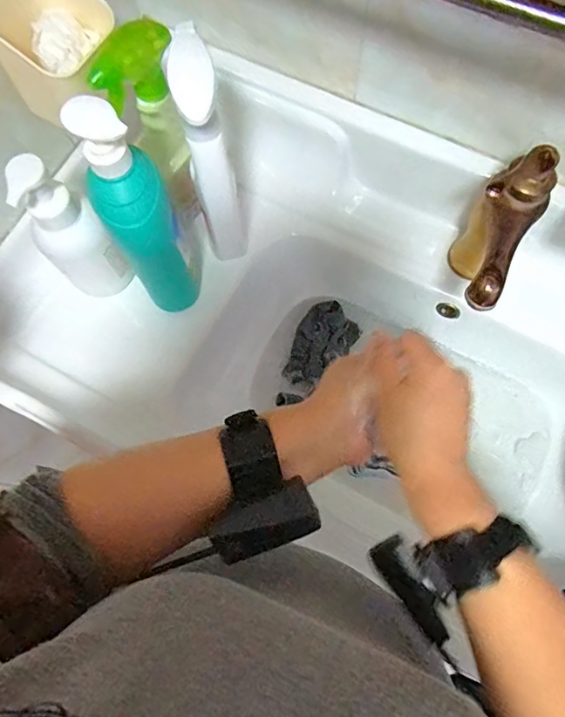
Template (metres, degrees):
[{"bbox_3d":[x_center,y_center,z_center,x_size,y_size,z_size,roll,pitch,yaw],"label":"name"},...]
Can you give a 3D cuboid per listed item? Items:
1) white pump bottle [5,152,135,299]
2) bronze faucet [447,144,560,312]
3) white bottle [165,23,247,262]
[{"bbox_3d":[-0.218,-0.126,0.517,0.054,0.180,0.065,42,79,13],"label":"white pump bottle"},{"bbox_3d":[0.202,-0.121,0.452,0.058,0.074,0.148,31,76,11],"label":"bronze faucet"},{"bbox_3d":[-0.070,-0.198,0.504,0.039,0.239,0.089,-9,73,0],"label":"white bottle"}]

